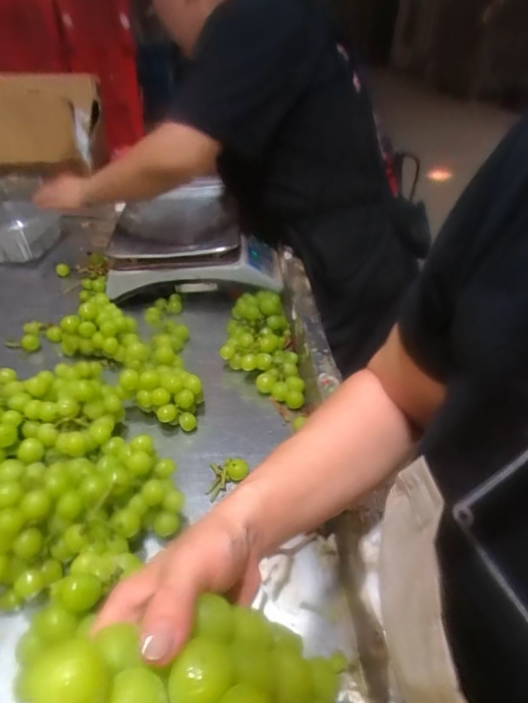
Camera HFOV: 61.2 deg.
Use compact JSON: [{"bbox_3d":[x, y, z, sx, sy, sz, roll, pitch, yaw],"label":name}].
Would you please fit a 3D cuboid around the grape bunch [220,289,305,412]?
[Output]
[{"bbox_3d":[-0.005,-0.008,0.717,0.111,0.075,0.216,-1,38,-4],"label":"grape bunch"}]

